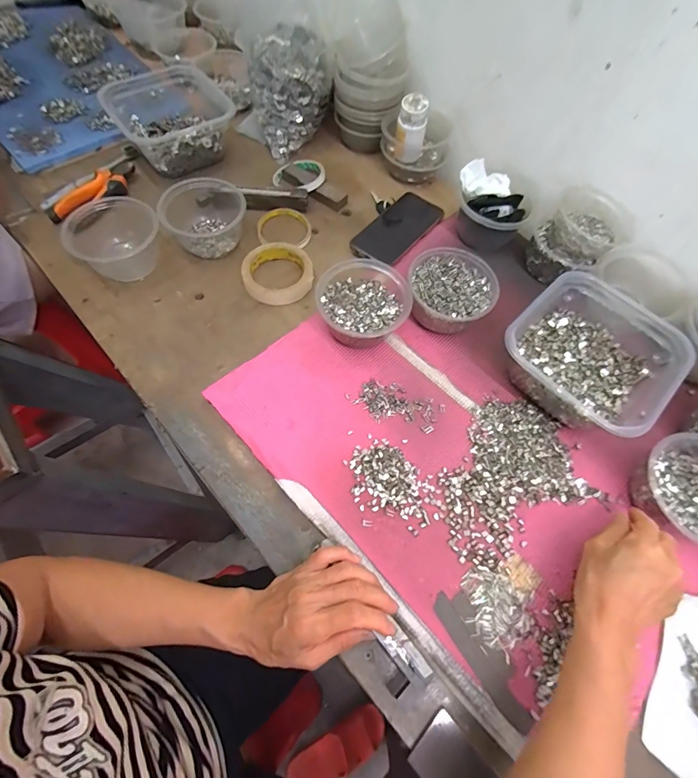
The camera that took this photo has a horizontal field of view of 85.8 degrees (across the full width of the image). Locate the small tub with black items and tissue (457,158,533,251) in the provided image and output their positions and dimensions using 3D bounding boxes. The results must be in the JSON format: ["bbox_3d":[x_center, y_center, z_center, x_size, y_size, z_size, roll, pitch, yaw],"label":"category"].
[{"bbox_3d":[0.206,-0.262,0.553,0.106,0.078,0.083,24,66,8],"label":"small tub with black items and tissue"}]

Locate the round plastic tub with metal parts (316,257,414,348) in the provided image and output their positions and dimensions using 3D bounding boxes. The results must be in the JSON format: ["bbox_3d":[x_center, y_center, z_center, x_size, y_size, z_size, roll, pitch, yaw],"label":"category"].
[{"bbox_3d":[0.018,-0.106,0.485,0.118,0.057,0.115,1,65,-2],"label":"round plastic tub with metal parts"}]

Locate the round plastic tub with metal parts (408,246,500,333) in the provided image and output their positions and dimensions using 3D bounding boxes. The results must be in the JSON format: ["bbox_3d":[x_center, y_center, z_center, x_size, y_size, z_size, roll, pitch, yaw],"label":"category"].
[{"bbox_3d":[0.134,-0.128,0.504,0.109,0.057,0.114,1,65,-2],"label":"round plastic tub with metal parts"}]

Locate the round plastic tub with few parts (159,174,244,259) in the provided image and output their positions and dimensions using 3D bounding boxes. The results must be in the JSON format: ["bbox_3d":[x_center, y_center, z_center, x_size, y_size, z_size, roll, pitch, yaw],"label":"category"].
[{"bbox_3d":[-0.208,-0.255,0.547,0.113,0.057,0.115,-14,67,-9],"label":"round plastic tub with few parts"}]

